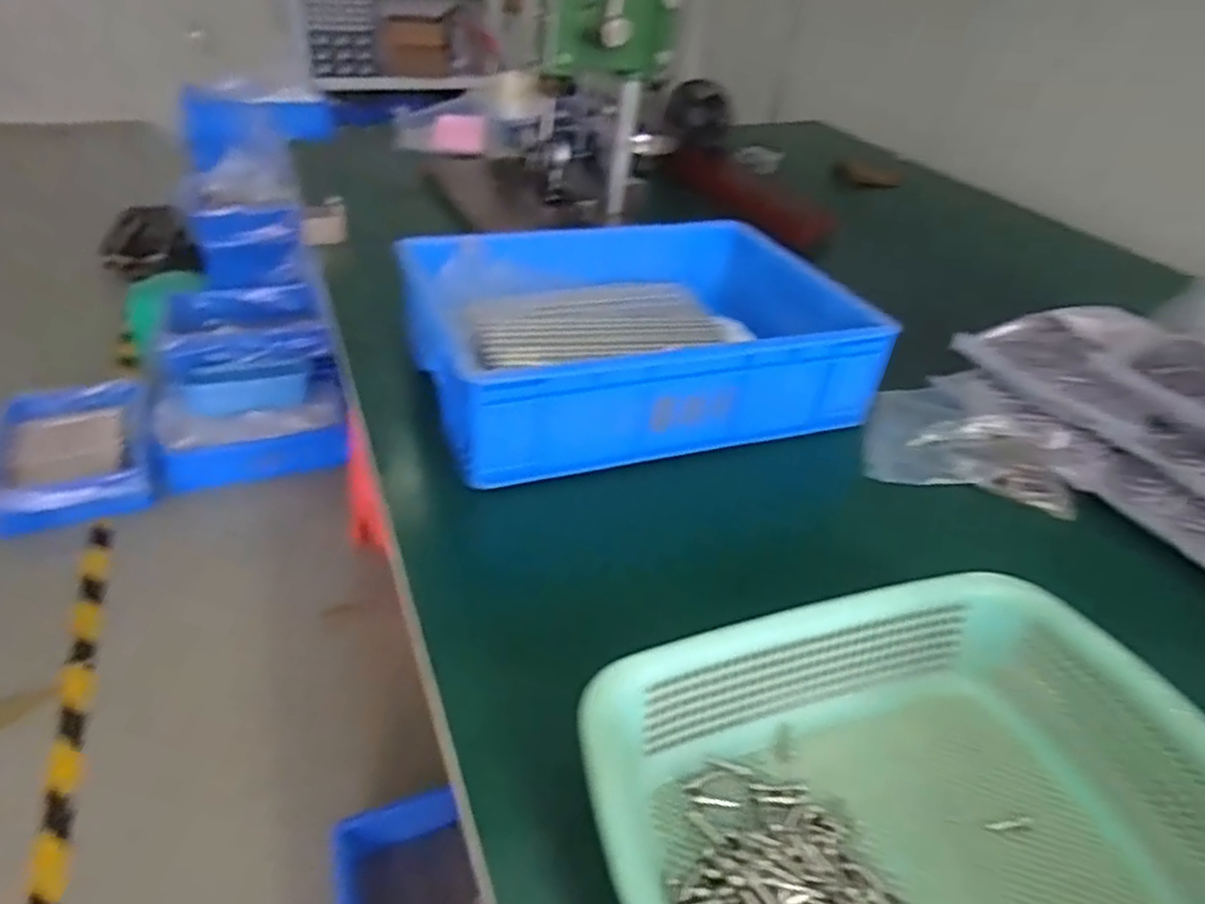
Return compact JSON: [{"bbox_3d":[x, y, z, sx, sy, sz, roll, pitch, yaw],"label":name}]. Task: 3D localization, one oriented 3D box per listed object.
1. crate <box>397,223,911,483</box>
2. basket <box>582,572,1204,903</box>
[{"bbox_3d":[0.028,-0.117,0.754,0.399,0.125,0.269,-8,38,-19],"label":"crate"},{"bbox_3d":[0.148,0.190,0.378,0.299,0.096,0.224,-8,38,-19],"label":"basket"}]

